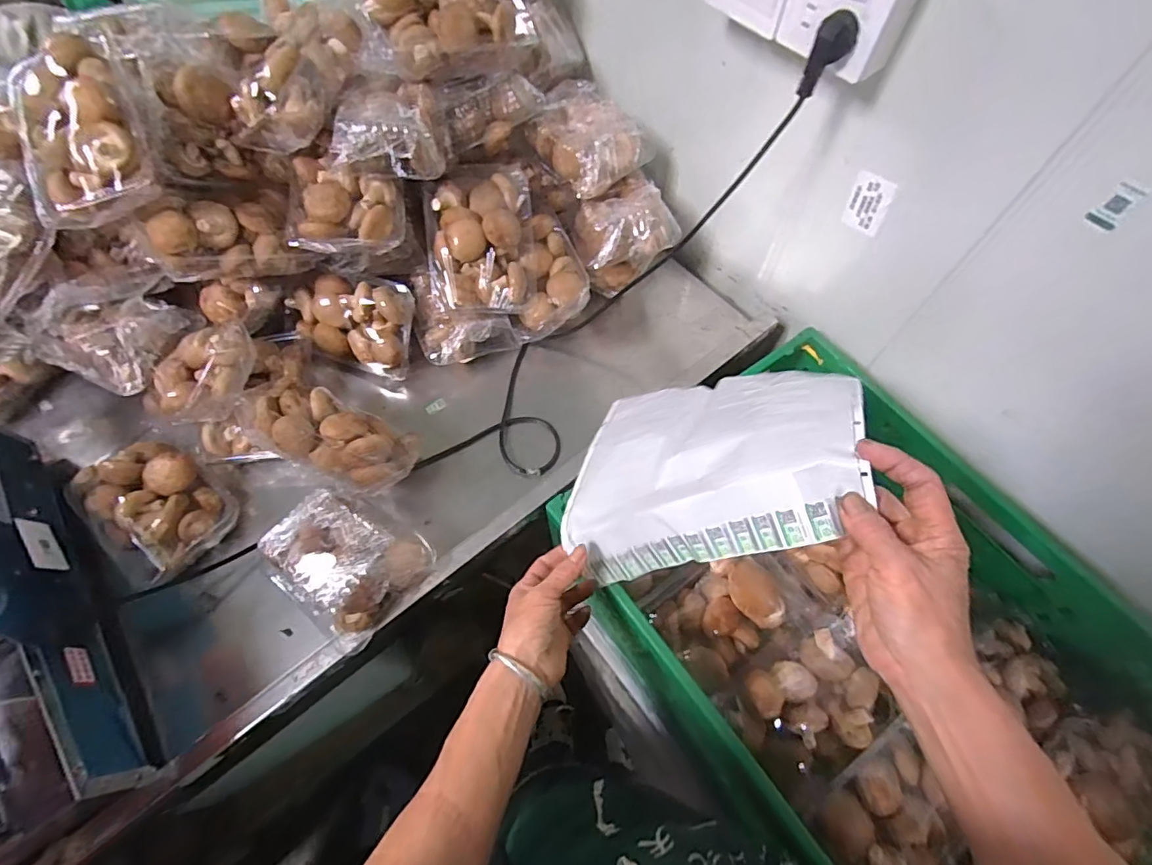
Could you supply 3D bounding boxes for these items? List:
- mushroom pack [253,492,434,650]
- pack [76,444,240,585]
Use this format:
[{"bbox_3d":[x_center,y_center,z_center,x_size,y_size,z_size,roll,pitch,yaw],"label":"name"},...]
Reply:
[{"bbox_3d":[-0.231,0.116,0.505,0.148,0.045,0.114,34,68,16],"label":"mushroom pack"},{"bbox_3d":[-0.450,0.075,0.558,0.144,0.057,0.111,41,70,18],"label":"pack"}]

